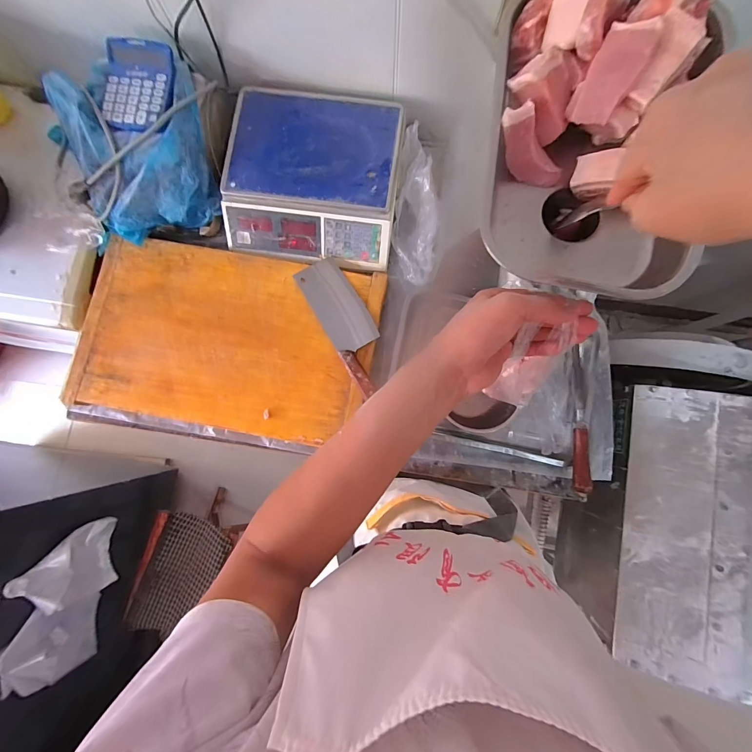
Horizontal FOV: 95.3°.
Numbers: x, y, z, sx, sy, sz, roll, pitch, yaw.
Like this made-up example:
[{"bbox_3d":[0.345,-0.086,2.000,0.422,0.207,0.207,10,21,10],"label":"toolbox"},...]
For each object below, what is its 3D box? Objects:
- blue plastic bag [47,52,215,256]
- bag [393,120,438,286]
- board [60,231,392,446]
[{"bbox_3d":[-0.453,-0.429,0.665,0.276,0.145,0.281,-6,82,0],"label":"blue plastic bag"},{"bbox_3d":[0.077,-0.335,0.689,0.087,0.077,0.297,-1,100,2],"label":"bag"},{"bbox_3d":[-0.300,-0.079,0.689,0.586,0.028,0.352,9,83,3],"label":"board"}]

